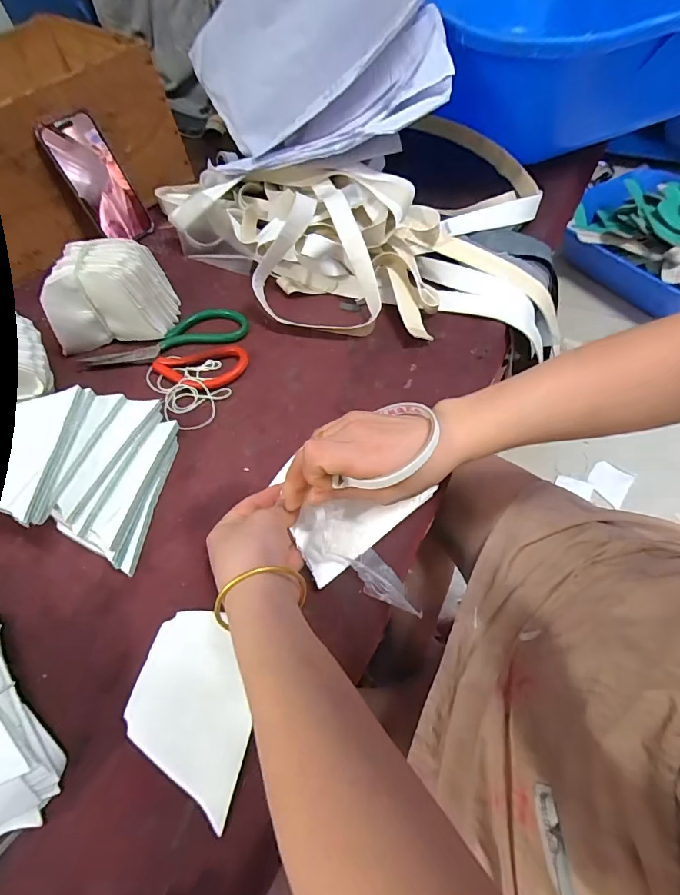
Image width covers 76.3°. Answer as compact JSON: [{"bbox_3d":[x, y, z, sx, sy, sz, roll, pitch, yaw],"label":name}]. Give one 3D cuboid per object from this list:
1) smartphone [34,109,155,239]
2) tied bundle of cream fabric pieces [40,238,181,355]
[{"bbox_3d":[-0.313,-0.347,0.567,0.014,0.145,0.071,28,65,39],"label":"smartphone"},{"bbox_3d":[-0.255,-0.168,0.479,0.119,0.085,0.074,-10,57,0],"label":"tied bundle of cream fabric pieces"}]

